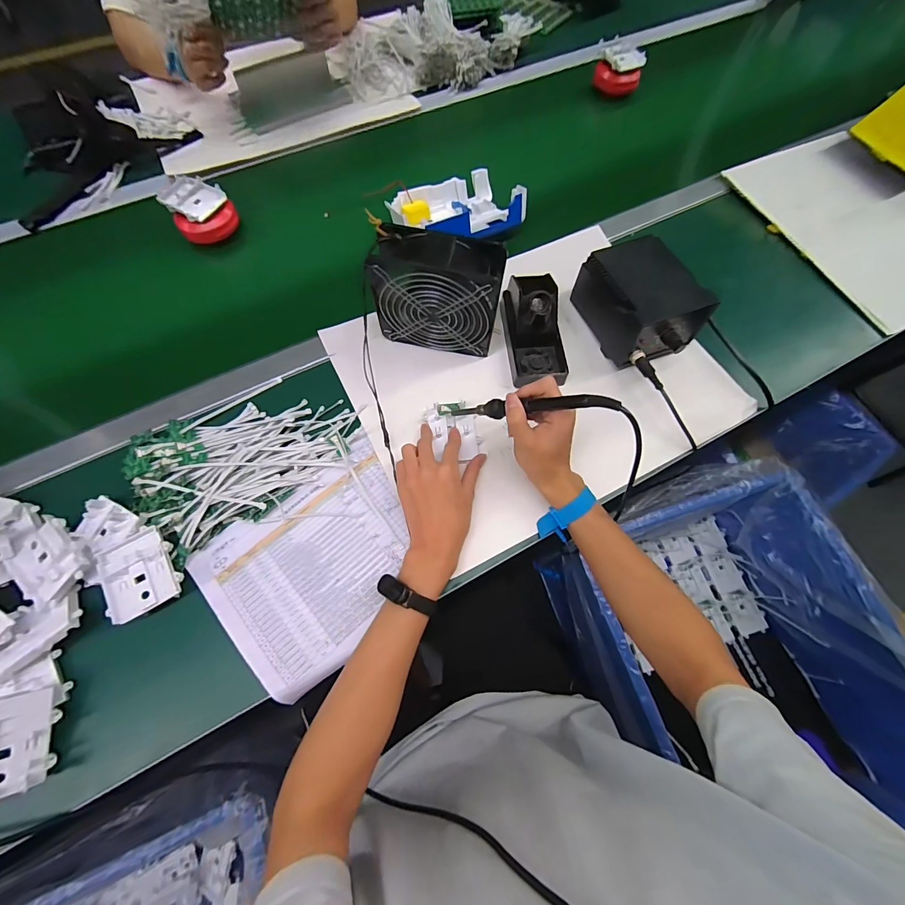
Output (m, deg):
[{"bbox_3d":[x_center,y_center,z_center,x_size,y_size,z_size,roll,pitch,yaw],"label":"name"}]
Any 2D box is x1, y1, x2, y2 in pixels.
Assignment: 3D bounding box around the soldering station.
[{"bbox_3d":[0.258,-0.205,0.540,0.111,0.094,0.160,-23,72,-9],"label":"soldering station"}]

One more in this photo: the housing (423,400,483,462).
[{"bbox_3d":[0.001,-0.026,0.489,0.062,0.013,0.077,-11,71,-5],"label":"housing"}]

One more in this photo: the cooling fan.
[{"bbox_3d":[-0.020,-0.195,0.492,0.154,0.147,0.066,8,70,2],"label":"cooling fan"}]

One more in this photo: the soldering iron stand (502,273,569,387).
[{"bbox_3d":[0.116,-0.174,0.533,0.082,0.073,0.146,-1,70,-2],"label":"soldering iron stand"}]

